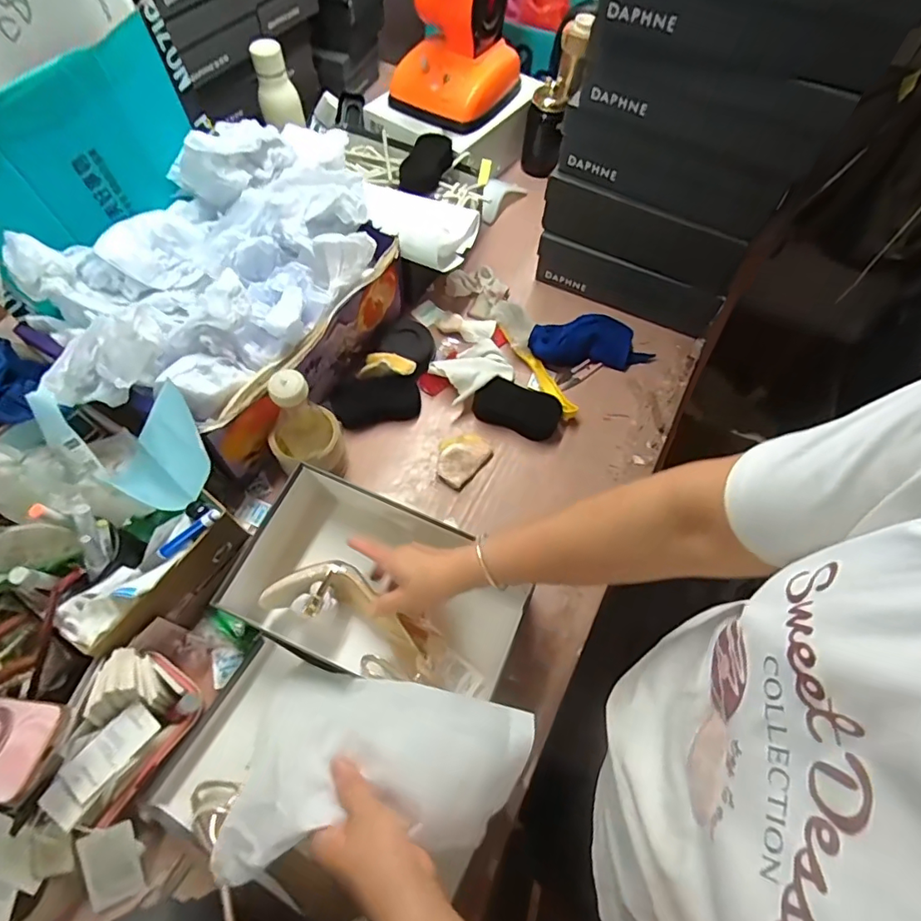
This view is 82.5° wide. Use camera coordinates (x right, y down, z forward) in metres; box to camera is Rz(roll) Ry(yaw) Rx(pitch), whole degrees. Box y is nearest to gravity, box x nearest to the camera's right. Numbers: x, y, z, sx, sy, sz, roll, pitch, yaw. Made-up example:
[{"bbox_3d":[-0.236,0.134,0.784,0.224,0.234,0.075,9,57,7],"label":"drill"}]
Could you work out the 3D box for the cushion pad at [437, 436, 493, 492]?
[{"bbox_3d":[-0.001,-0.006,0.736,0.063,0.027,0.083,38,66,17],"label":"cushion pad"}]

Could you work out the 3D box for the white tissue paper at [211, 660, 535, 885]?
[{"bbox_3d":[-0.067,0.265,0.436,0.229,0.074,0.155,11,61,3],"label":"white tissue paper"}]

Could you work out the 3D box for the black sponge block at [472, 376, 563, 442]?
[{"bbox_3d":[0.083,-0.076,0.766,0.124,0.040,0.064,23,63,10],"label":"black sponge block"}]

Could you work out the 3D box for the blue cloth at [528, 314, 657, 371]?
[{"bbox_3d":[0.205,-0.196,0.831,0.197,0.042,0.094,0,61,-2],"label":"blue cloth"}]

